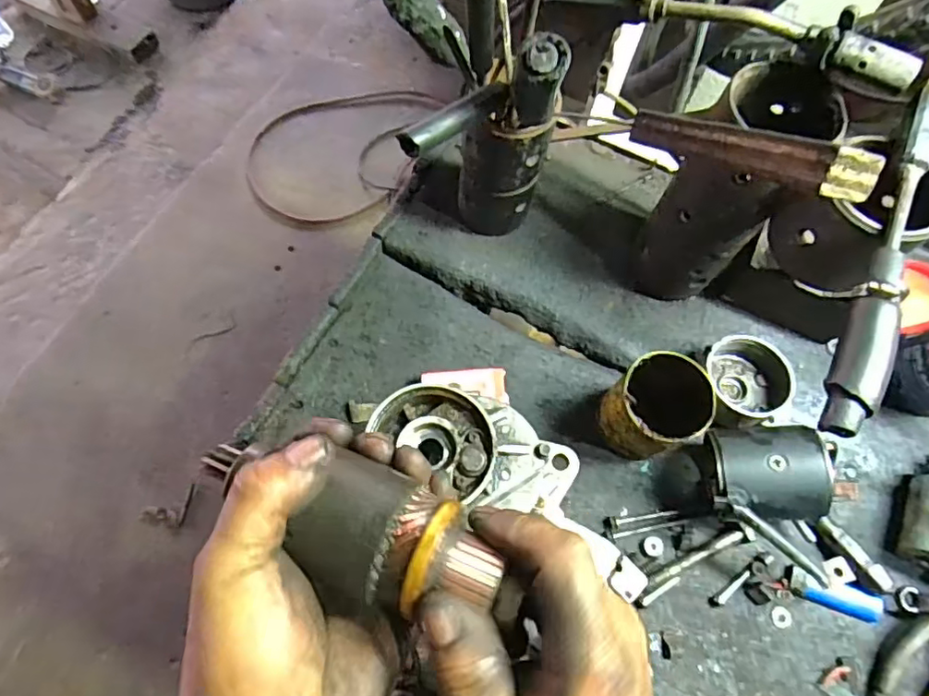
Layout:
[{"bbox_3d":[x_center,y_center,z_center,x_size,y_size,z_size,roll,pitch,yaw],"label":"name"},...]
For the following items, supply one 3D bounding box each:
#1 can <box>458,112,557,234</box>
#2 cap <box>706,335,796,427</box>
[{"bbox_3d":[0.036,-0.176,0.575,0.082,0.171,0.070,10,67,1],"label":"can"},{"bbox_3d":[0.271,0.035,0.570,0.082,0.040,0.086,-2,67,-4],"label":"cap"}]

